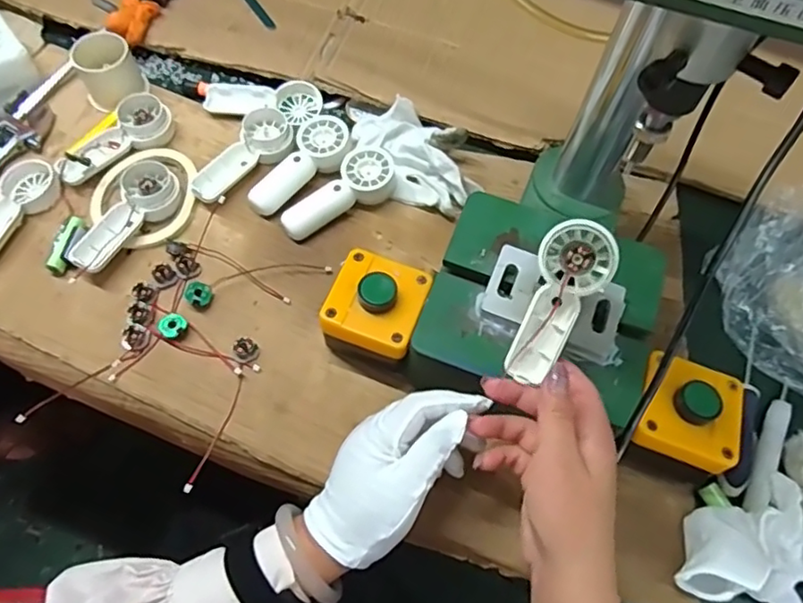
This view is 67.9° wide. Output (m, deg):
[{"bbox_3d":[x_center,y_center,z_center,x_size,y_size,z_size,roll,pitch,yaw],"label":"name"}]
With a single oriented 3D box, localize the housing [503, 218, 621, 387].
[{"bbox_3d":[0.101,0.001,0.389,0.044,0.109,0.020,24,21,9],"label":"housing"}]

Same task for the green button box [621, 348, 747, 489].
[{"bbox_3d":[0.200,0.081,0.425,0.072,0.052,0.073,19,61,7],"label":"green button box"}]

